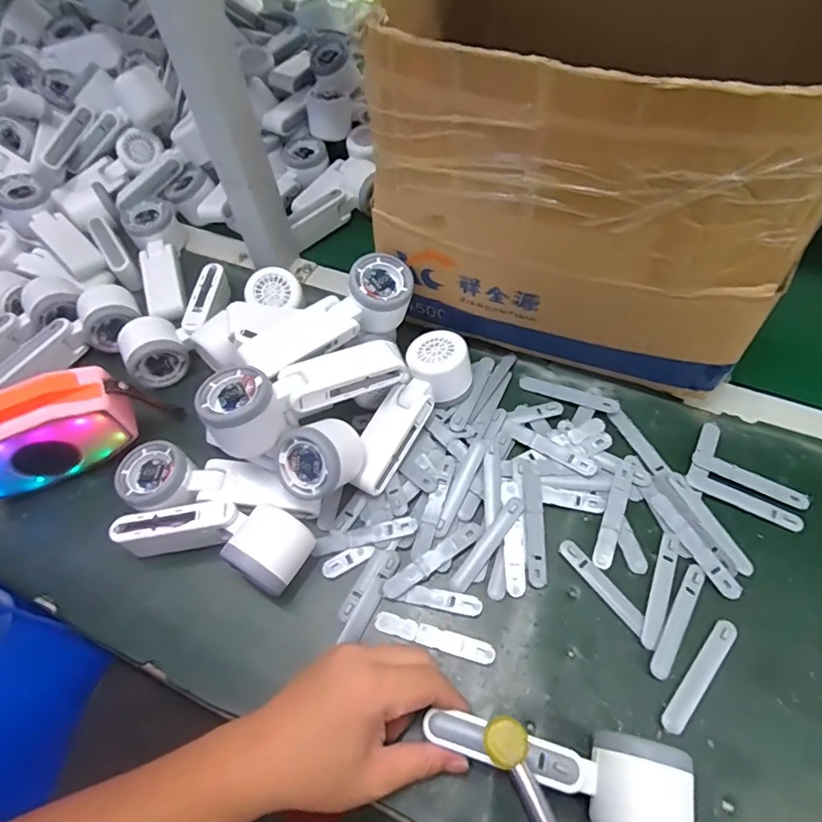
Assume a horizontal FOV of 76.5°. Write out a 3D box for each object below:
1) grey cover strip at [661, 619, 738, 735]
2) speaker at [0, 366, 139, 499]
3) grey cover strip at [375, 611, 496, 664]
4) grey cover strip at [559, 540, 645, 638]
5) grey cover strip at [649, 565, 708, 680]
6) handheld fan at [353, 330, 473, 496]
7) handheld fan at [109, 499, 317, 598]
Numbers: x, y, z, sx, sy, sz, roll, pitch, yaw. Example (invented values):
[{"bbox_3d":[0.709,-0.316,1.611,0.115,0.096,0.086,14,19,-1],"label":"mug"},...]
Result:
[{"bbox_3d":[0.213,0.193,0.382,0.016,0.004,0.093,37,67,23],"label":"grey cover strip"},{"bbox_3d":[-0.328,0.023,0.471,0.151,0.092,0.058,-25,60,-12],"label":"speaker"},{"bbox_3d":[0.018,0.178,0.409,0.094,0.006,0.016,13,60,11],"label":"grey cover strip"},{"bbox_3d":[0.155,0.141,0.423,0.015,0.004,0.084,-35,63,-17],"label":"grey cover strip"},{"bbox_3d":[0.209,0.162,0.405,0.015,0.004,0.093,28,64,19],"label":"grey cover strip"},{"bbox_3d":[-0.001,0.002,0.484,0.058,0.050,0.162,26,63,18],"label":"handheld fan"},{"bbox_3d":[-0.161,0.106,0.437,0.153,0.048,0.058,11,60,10],"label":"handheld fan"}]

